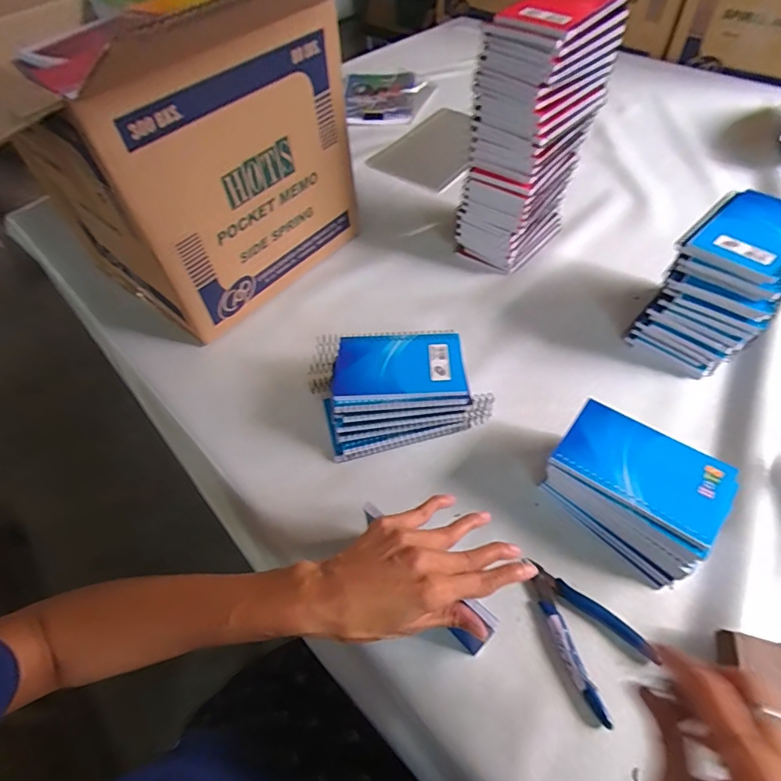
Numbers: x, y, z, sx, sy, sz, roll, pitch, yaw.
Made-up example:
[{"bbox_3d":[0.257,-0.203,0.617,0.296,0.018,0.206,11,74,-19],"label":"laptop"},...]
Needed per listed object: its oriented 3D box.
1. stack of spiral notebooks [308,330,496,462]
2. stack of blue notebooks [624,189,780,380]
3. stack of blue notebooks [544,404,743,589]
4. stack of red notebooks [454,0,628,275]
[{"bbox_3d":[0.004,-0.005,0.500,0.168,0.069,0.117,-11,53,-5],"label":"stack of spiral notebooks"},{"bbox_3d":[0.364,-0.113,0.505,0.135,0.139,0.105,-39,60,-23],"label":"stack of blue notebooks"},{"bbox_3d":[0.212,0.090,0.414,0.134,0.069,0.106,34,62,25],"label":"stack of blue notebooks"},{"bbox_3d":[0.171,-0.297,0.572,0.145,0.280,0.094,-37,60,-22],"label":"stack of red notebooks"}]

